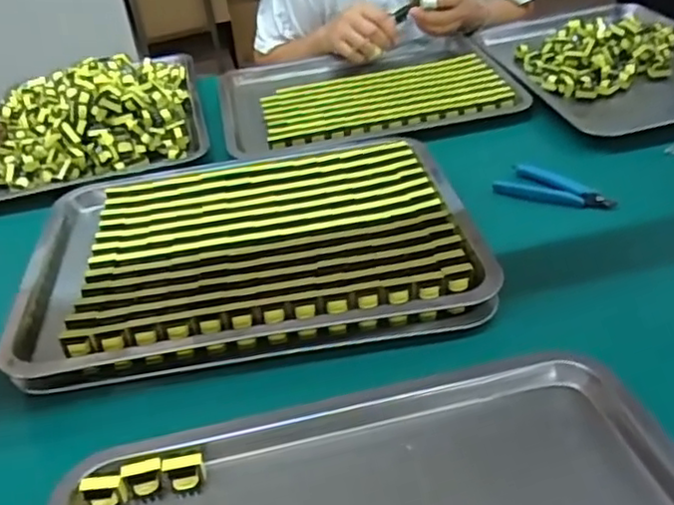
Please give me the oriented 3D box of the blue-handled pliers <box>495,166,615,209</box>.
[{"bbox_3d":[0.227,-0.068,0.682,0.120,0.016,0.042,14,40,26],"label":"blue-handled pliers"}]

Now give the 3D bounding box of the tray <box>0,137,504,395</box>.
[{"bbox_3d":[-0.079,-0.009,0.607,0.389,0.042,0.280,-8,35,-2],"label":"tray"}]

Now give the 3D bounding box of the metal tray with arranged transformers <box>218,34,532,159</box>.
[{"bbox_3d":[0.033,-0.232,0.929,0.388,0.033,0.310,-11,35,-7],"label":"metal tray with arranged transformers"}]

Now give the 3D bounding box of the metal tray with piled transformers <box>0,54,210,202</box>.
[{"bbox_3d":[-0.336,-0.199,0.902,0.286,0.074,0.335,-12,35,-7],"label":"metal tray with piled transformers"}]

